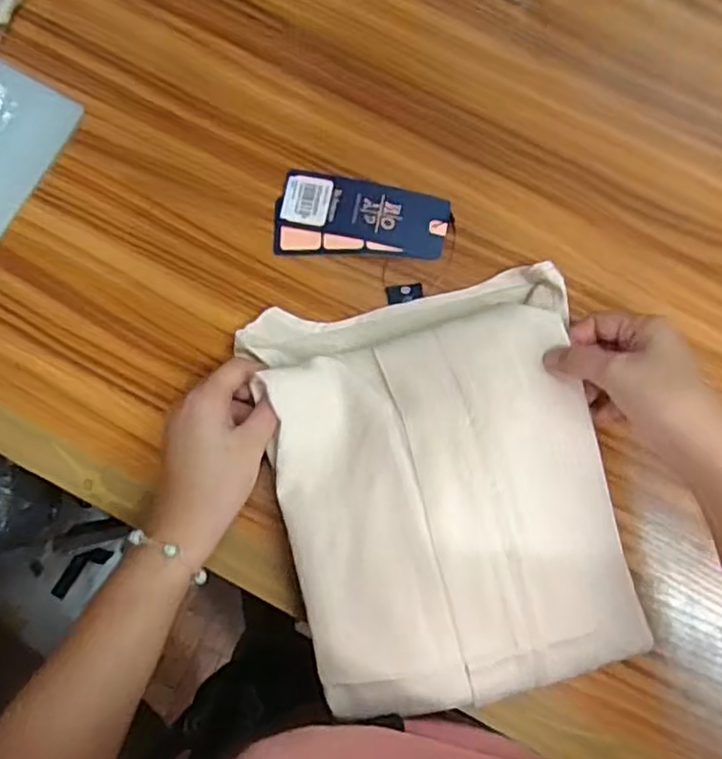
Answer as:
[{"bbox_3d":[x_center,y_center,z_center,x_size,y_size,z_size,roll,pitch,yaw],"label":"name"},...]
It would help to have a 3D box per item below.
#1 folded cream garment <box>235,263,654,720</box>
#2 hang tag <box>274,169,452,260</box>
[{"bbox_3d":[0.053,0.068,0.447,0.203,0.038,0.256,-11,81,-3],"label":"folded cream garment"},{"bbox_3d":[0.001,-0.117,0.499,0.121,0.008,0.060,3,81,-1],"label":"hang tag"}]

